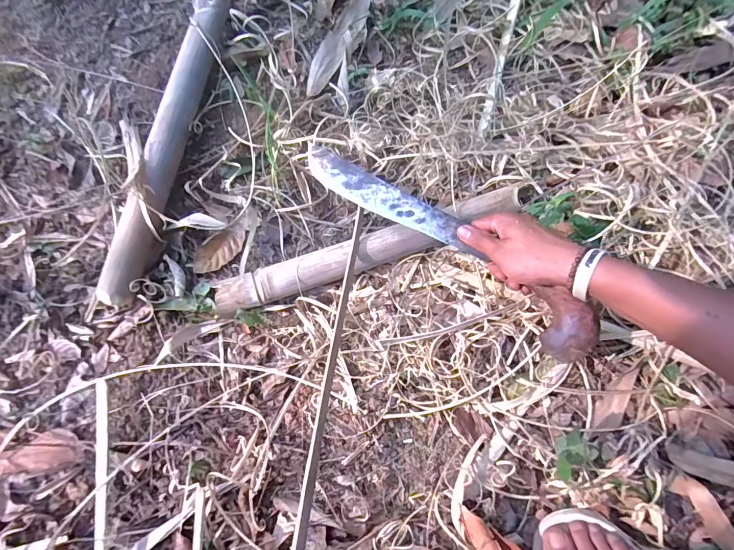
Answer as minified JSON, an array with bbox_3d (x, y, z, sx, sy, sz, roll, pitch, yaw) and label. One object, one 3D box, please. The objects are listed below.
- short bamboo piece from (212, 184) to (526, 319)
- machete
[{"bbox_3d":[0.008,-0.030,0.497,0.402,0.040,0.049,-18,73,-6],"label":"short bamboo piece"},{"bbox_3d":[0.084,-0.042,0.459,0.386,0.040,0.051,37,75,15],"label":"machete"}]

